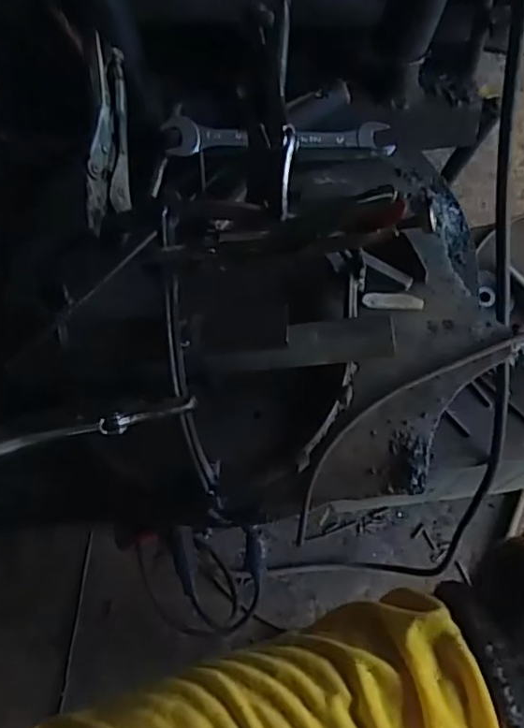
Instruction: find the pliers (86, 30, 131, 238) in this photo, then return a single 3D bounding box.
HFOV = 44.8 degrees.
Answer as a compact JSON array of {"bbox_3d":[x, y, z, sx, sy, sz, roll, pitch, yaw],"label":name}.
[{"bbox_3d":[-0.114,-0.171,0.473,0.022,0.041,0.172,-6,70,4],"label":"pliers"}]

